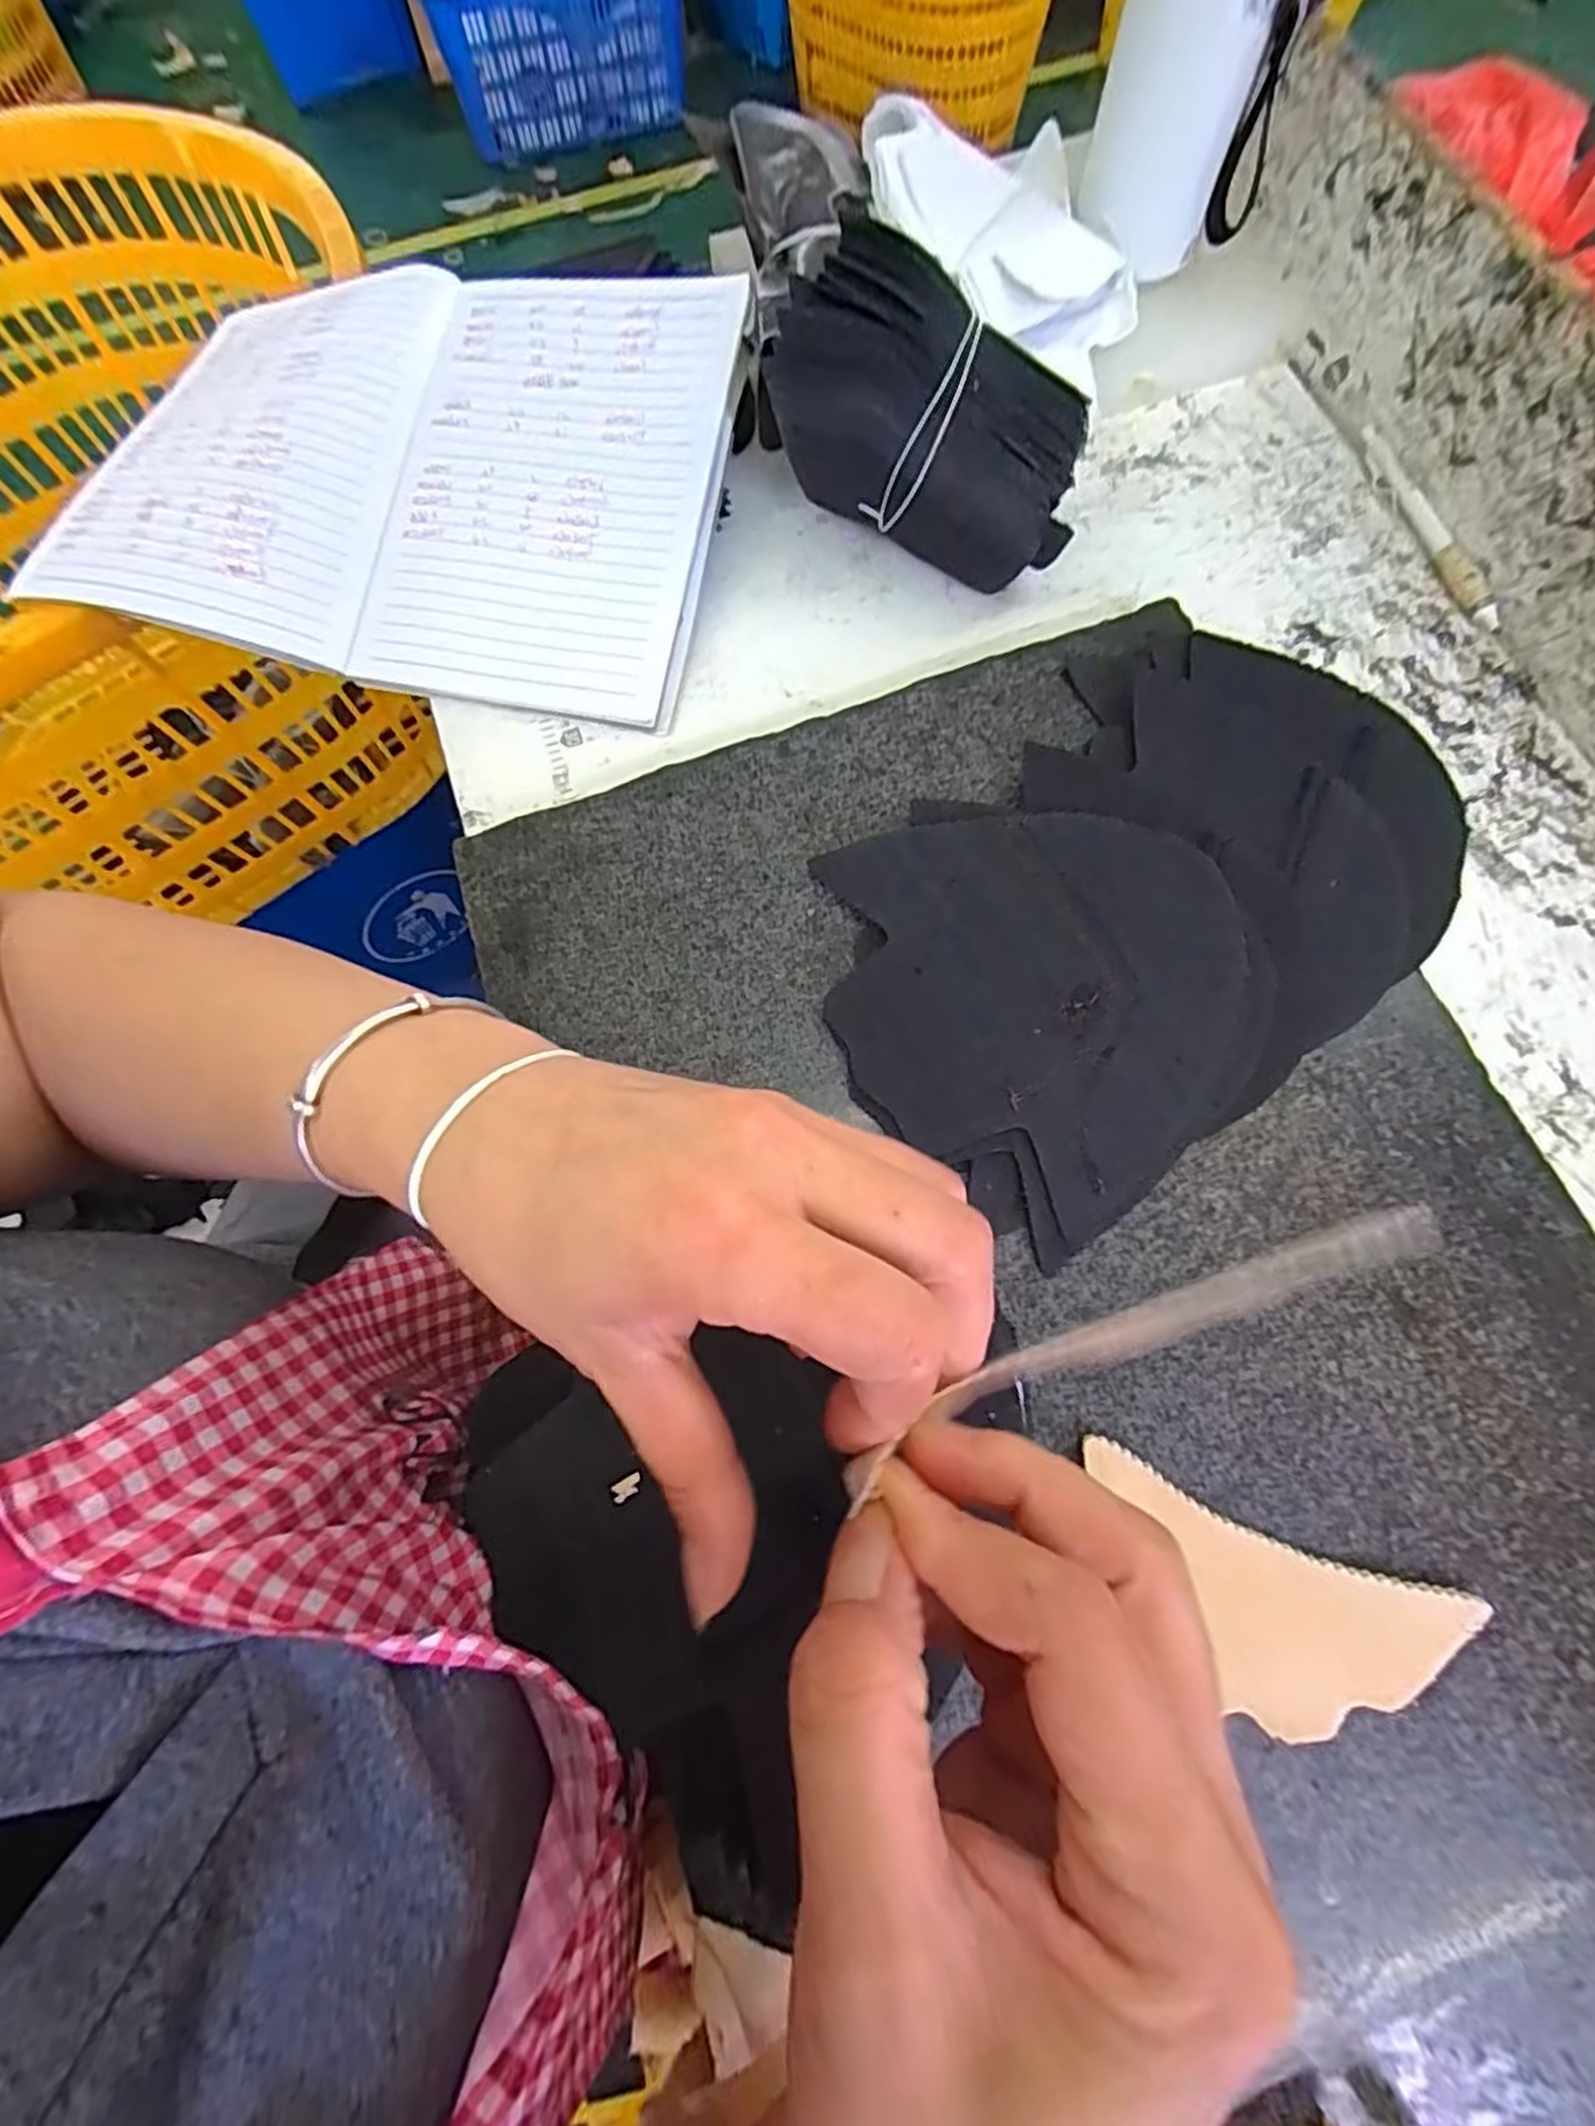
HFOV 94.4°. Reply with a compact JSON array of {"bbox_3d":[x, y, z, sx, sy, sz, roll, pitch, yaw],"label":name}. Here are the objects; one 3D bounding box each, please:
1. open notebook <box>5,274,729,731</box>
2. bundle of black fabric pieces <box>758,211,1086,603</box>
[{"bbox_3d":[-0.209,-0.320,0.395,0.328,0.031,0.239,11,83,1],"label":"open notebook"},{"bbox_3d":[0.063,-0.307,0.359,0.155,0.092,0.078,18,76,6],"label":"bundle of black fabric pieces"}]

